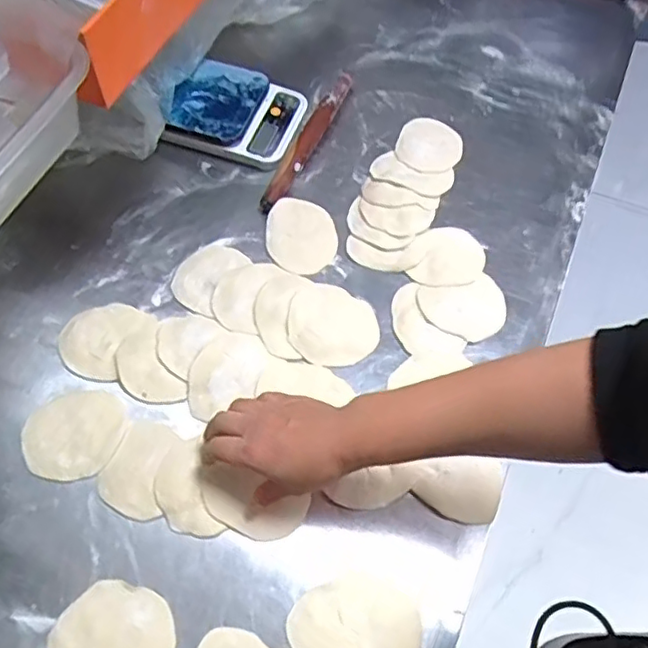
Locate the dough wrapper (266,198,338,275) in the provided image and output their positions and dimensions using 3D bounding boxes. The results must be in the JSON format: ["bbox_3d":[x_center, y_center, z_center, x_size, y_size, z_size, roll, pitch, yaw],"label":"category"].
[{"bbox_3d":[-0.027,-0.107,0.770,0.082,0.008,0.108,-7,64,-7],"label":"dough wrapper"}]

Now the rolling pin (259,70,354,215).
[{"bbox_3d":[-0.019,-0.244,0.826,0.024,0.025,0.252,22,62,12],"label":"rolling pin"}]

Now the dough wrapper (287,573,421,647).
[{"bbox_3d":[0.027,0.263,0.542,0.110,0.010,0.085,-3,60,-2],"label":"dough wrapper"}]

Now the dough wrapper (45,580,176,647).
[{"bbox_3d":[-0.183,0.267,0.535,0.104,0.012,0.090,-10,60,-5],"label":"dough wrapper"}]

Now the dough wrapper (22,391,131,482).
[{"bbox_3d":[-0.250,0.109,0.630,0.097,0.004,0.093,0,60,0],"label":"dough wrapper"}]

